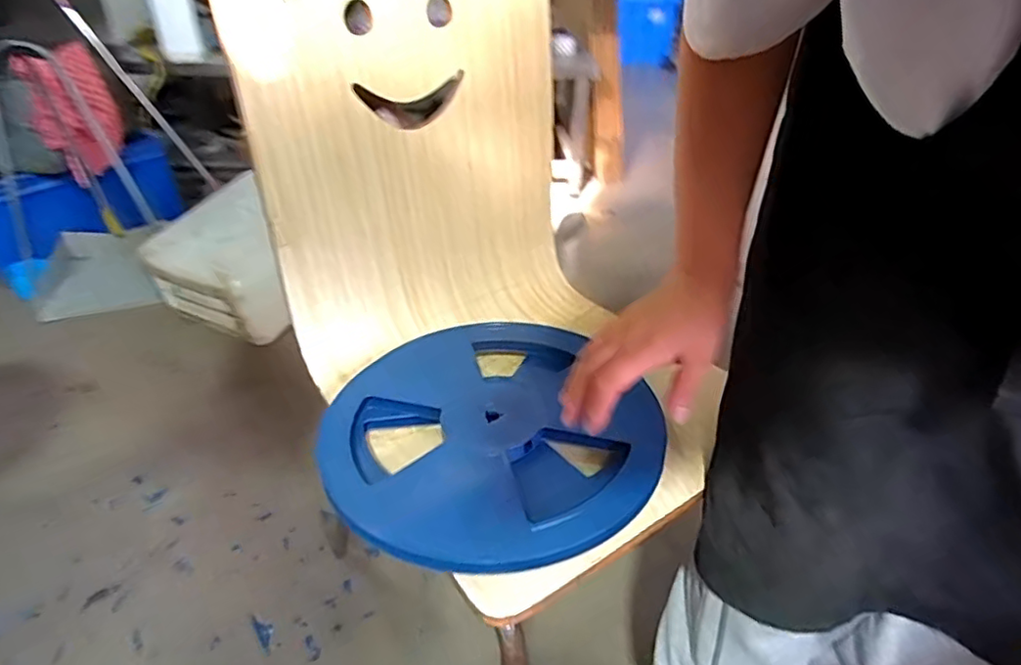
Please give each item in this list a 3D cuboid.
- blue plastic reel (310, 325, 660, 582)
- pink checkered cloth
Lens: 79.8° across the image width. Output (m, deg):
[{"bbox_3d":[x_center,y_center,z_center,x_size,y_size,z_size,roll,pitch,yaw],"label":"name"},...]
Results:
[{"bbox_3d":[-0.030,0.080,0.592,0.289,0.059,0.330,-9,39,-16],"label":"blue plastic reel"},{"bbox_3d":[-1.069,-0.561,1.535,0.081,0.299,0.256,10,35,10],"label":"pink checkered cloth"}]

